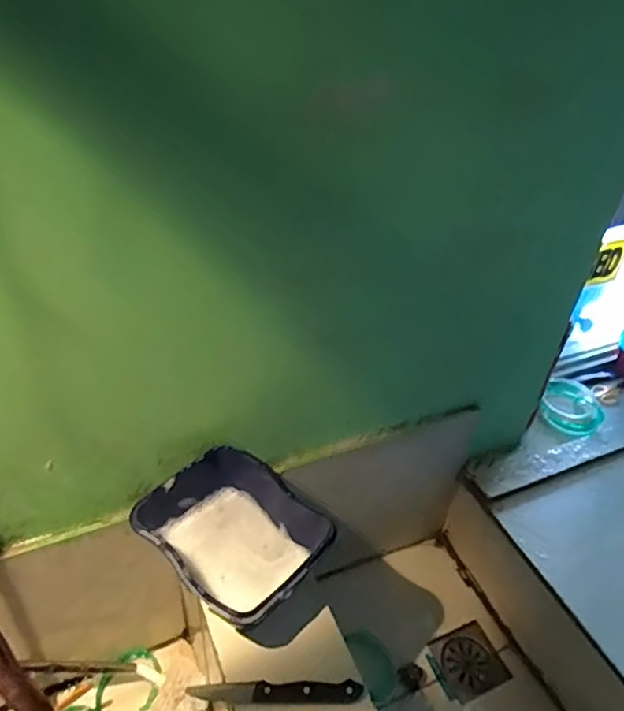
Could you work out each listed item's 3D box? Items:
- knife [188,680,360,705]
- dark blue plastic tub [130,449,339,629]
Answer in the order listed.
[{"bbox_3d":[-0.037,0.347,0.593,0.175,0.018,0.018,3,39,-3],"label":"knife"},{"bbox_3d":[-0.089,0.216,0.674,0.195,0.082,0.161,33,47,30],"label":"dark blue plastic tub"}]

